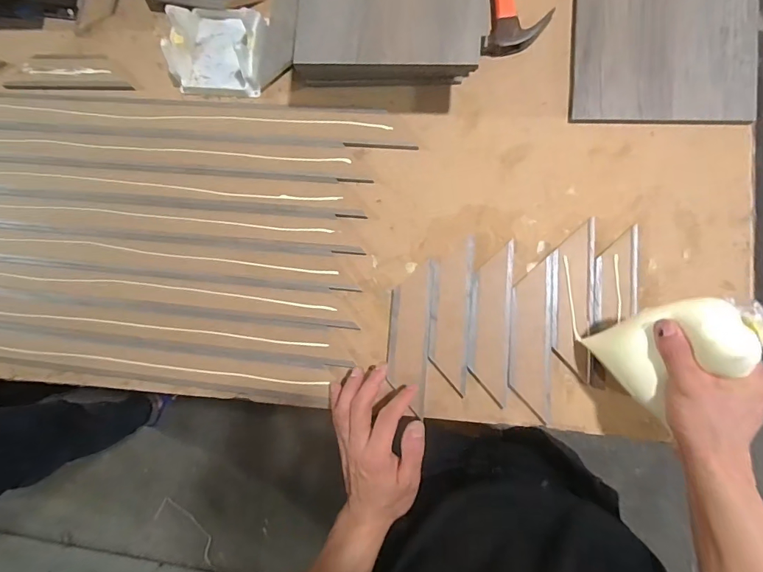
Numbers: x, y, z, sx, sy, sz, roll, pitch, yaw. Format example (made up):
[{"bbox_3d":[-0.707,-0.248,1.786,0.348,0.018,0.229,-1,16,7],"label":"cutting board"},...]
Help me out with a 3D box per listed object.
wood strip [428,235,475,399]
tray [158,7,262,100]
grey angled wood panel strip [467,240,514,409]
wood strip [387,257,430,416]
[{"bbox_3d":[0.082,0.032,0.485,0.047,0.004,0.175,4,87,6],"label":"wood strip"},{"bbox_3d":[-0.210,-0.305,0.521,0.115,0.045,0.106,5,87,7],"label":"tray"},{"bbox_3d":[0.127,0.042,0.480,0.047,0.006,0.178,4,87,6],"label":"grey angled wood panel strip"},{"bbox_3d":[0.032,0.061,0.483,0.046,0.005,0.167,2,87,6],"label":"wood strip"}]

